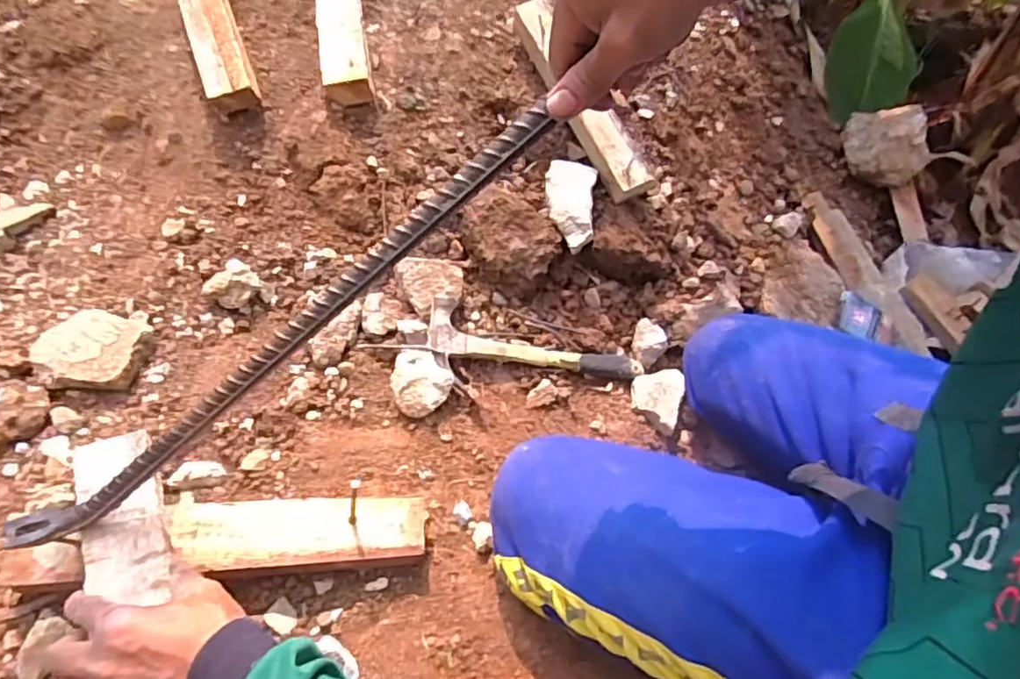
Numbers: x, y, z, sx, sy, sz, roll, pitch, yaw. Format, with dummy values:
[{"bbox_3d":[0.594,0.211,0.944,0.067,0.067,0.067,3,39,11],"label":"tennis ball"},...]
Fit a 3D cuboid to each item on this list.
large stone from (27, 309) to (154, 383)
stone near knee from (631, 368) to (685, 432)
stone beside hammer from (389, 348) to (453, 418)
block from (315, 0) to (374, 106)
[{"bbox_3d":[-0.437,0.009,0.647,0.094,0.030,0.094,4,64,-8],"label":"large stone"},{"bbox_3d":[0.186,0.071,0.787,0.060,0.021,0.082,15,51,8],"label":"stone near knee"},{"bbox_3d":[-0.098,0.049,0.688,0.068,0.038,0.073,-6,51,-9],"label":"stone beside hammer"},{"bbox_3d":[-0.233,-0.449,0.845,0.064,0.041,0.299,-8,68,-11],"label":"block"}]

